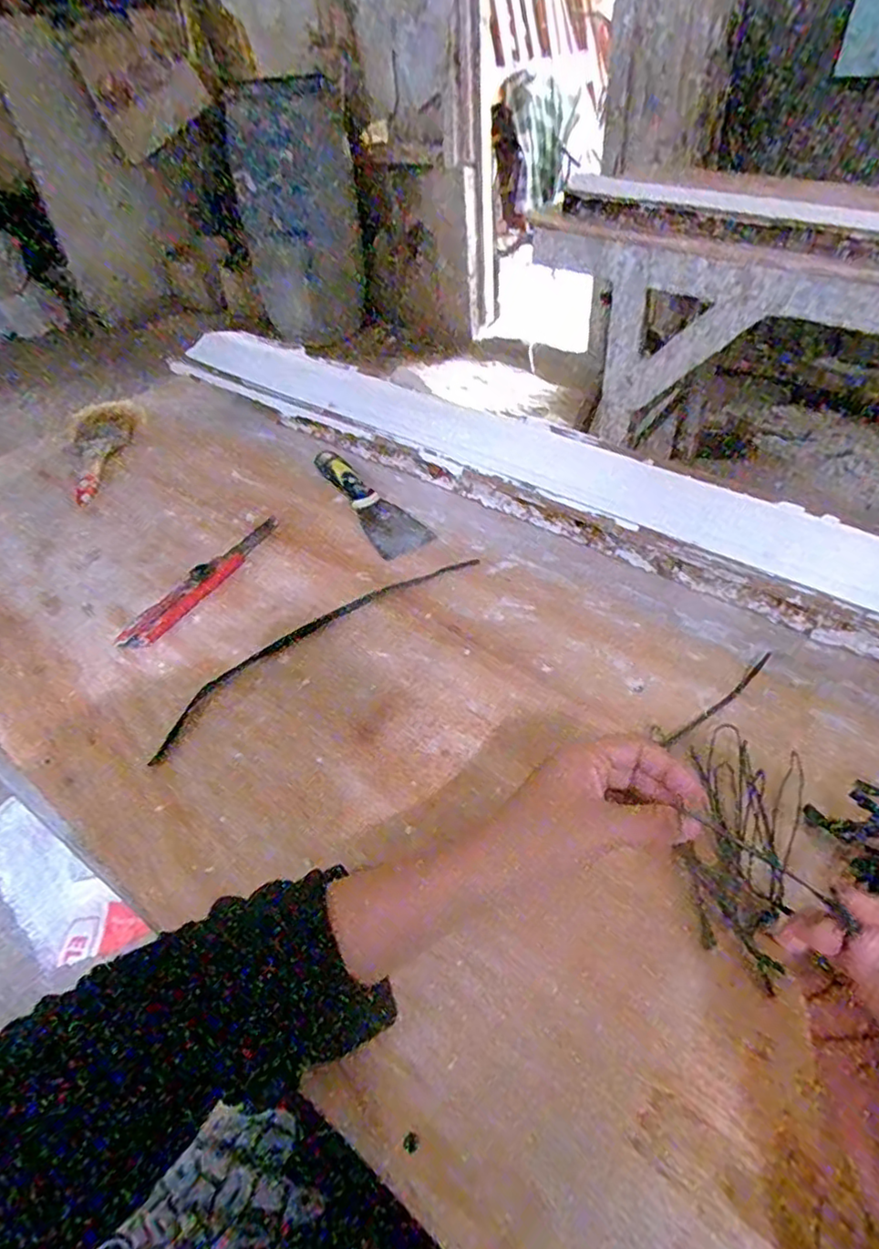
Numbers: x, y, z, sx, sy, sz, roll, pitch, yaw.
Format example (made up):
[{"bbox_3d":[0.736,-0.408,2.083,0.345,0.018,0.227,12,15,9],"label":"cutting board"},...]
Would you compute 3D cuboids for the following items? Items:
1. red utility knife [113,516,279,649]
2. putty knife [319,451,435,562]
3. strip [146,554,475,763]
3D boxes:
[{"bbox_3d":[-0.220,-0.046,0.605,0.032,0.010,0.197,21,52,22],"label":"red utility knife"},{"bbox_3d":[-0.080,-0.133,0.671,0.054,0.017,0.180,-30,52,-22],"label":"putty knife"},{"bbox_3d":[-0.103,0.009,0.549,0.320,0.006,0.047,-34,54,-25],"label":"strip"}]

